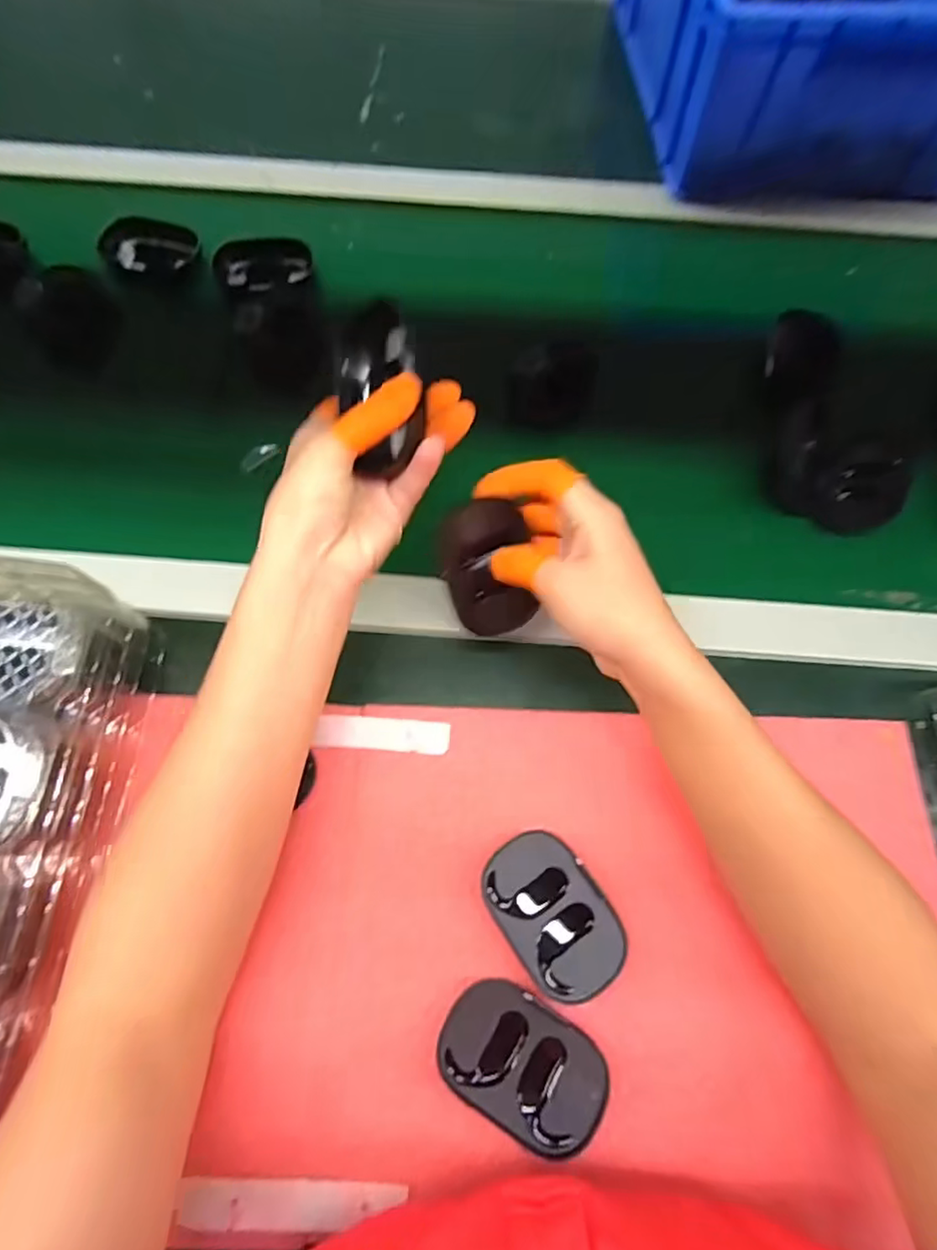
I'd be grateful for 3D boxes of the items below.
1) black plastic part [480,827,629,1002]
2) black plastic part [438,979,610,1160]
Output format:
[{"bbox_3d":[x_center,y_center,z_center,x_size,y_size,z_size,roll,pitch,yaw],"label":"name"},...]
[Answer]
[{"bbox_3d":[0.048,0.162,0.348,0.057,0.016,0.088,-33,72,-14],"label":"black plastic part"},{"bbox_3d":[0.028,0.228,0.323,0.085,0.019,0.060,28,70,10],"label":"black plastic part"}]

